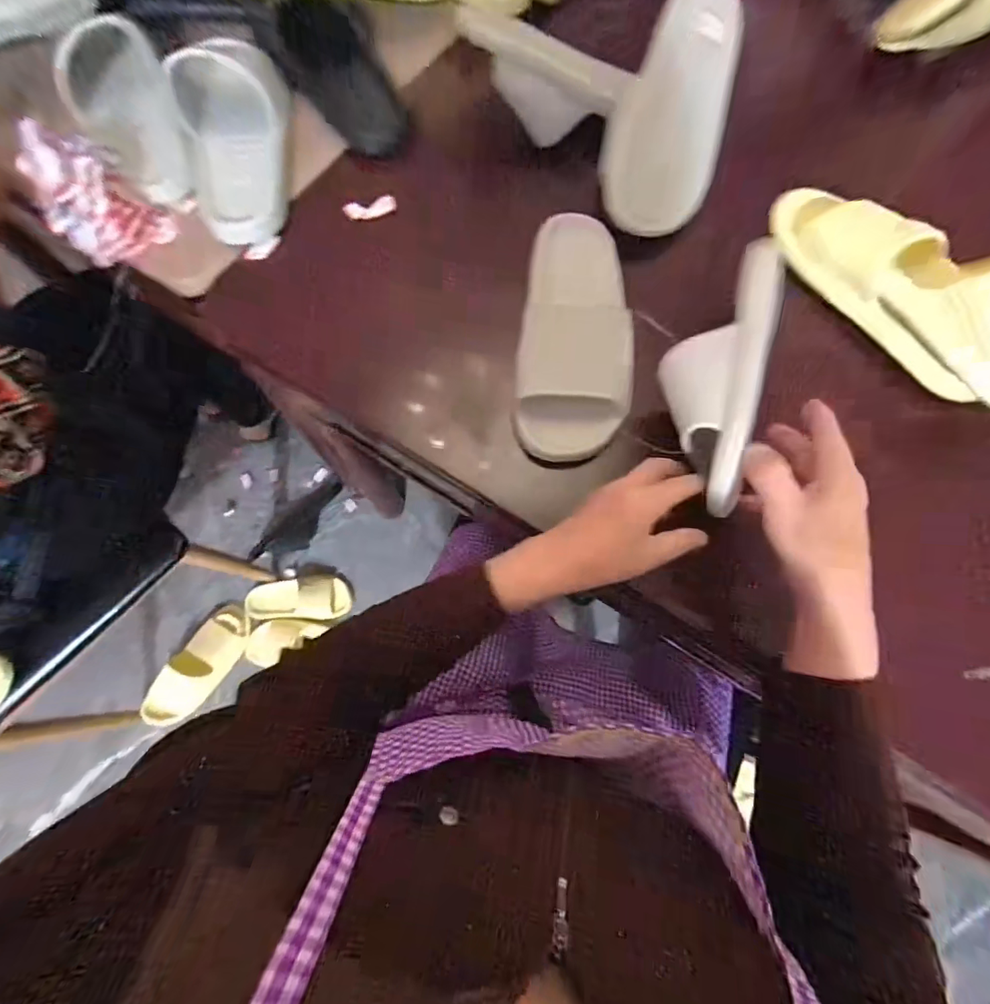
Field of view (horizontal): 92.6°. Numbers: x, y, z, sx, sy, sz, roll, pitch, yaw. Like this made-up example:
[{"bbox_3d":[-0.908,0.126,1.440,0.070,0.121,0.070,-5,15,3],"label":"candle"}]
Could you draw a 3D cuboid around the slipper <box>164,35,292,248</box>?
[{"bbox_3d":[-0.281,-0.380,0.505,0.107,0.073,0.219,-4,92,-2],"label":"slipper"}]

